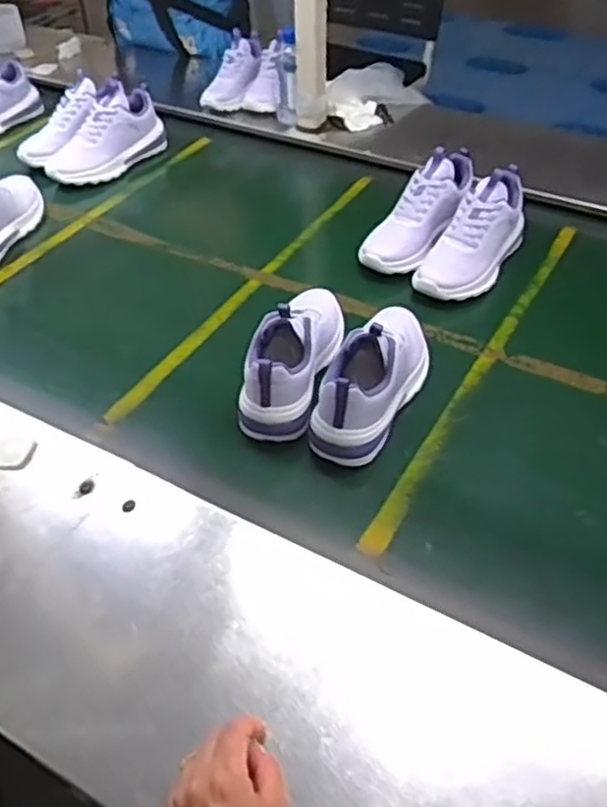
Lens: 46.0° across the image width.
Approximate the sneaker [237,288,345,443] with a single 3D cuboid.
[{"bbox_3d":[-0.007,-0.073,0.866,0.104,0.113,0.237,9,46,10],"label":"sneaker"}]

